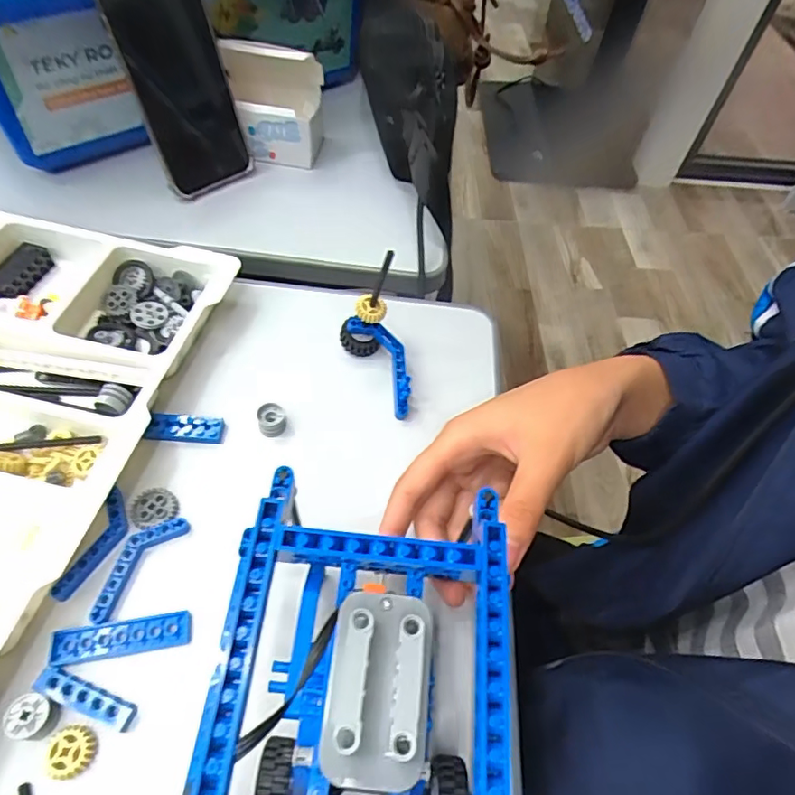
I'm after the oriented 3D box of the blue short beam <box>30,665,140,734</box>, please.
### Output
[{"bbox_3d":[-0.145,0.140,0.254,0.047,0.007,0.011,20,55,9],"label":"blue short beam"}]

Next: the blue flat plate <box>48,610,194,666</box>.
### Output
[{"bbox_3d":[-0.136,0.119,0.271,0.062,0.005,0.016,-7,56,-10],"label":"blue flat plate"}]

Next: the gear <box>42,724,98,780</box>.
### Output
[{"bbox_3d":[-0.146,0.157,0.242,0.022,0.006,0.020,2,55,-4],"label":"gear"}]

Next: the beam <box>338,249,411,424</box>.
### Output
[{"bbox_3d":[-0.007,-0.037,0.355,0.035,0.070,0.076,-20,59,-19],"label":"beam"}]

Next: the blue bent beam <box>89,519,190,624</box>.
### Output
[{"bbox_3d":[-0.141,0.087,0.290,0.021,0.005,0.062,27,57,13],"label":"blue bent beam"}]

